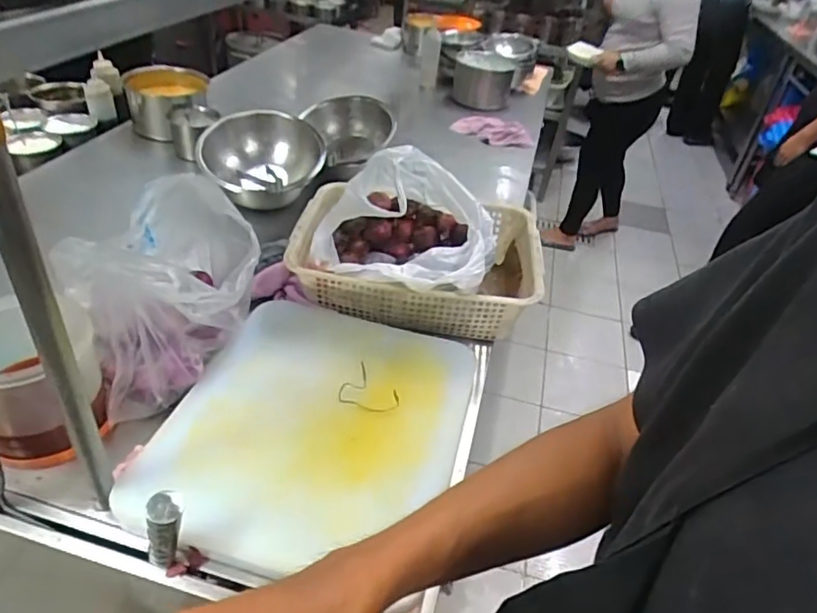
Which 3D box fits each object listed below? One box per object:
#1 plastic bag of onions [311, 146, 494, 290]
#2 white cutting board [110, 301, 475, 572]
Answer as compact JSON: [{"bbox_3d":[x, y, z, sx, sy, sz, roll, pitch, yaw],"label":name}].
[{"bbox_3d":[-0.002,-0.111,0.899,0.271,0.176,0.244,16,39,11],"label":"plastic bag of onions"},{"bbox_3d":[-0.104,0.135,0.711,0.331,0.028,0.387,16,40,5],"label":"white cutting board"}]

